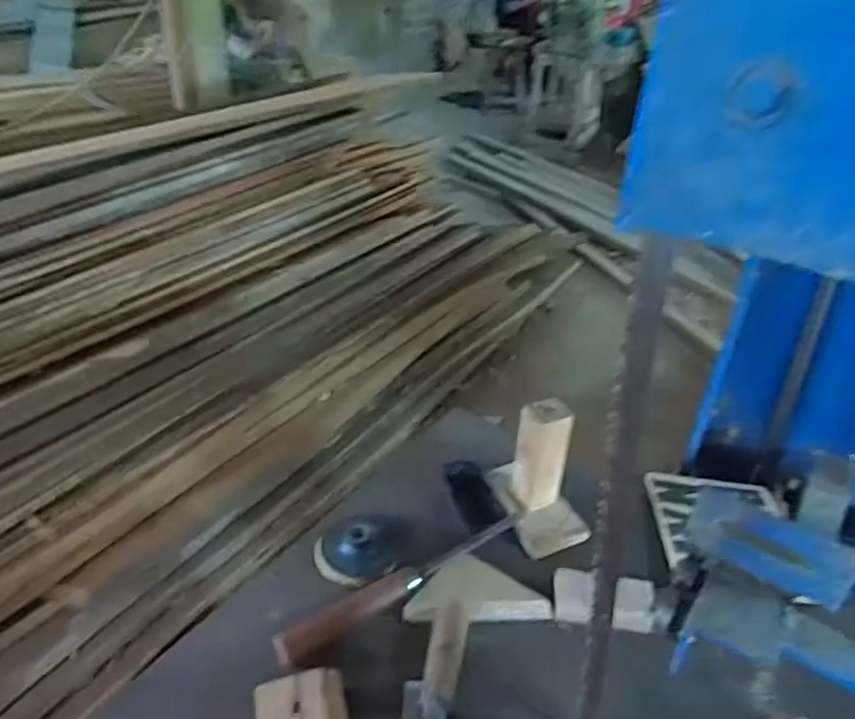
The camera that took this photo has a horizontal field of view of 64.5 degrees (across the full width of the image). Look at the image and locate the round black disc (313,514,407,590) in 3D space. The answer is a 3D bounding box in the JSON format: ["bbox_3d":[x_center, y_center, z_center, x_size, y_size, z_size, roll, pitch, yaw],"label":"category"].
[{"bbox_3d":[-0.076,0.202,0.747,0.093,0.025,0.084,-14,37,-22],"label":"round black disc"}]

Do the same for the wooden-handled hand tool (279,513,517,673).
[{"bbox_3d":[-0.021,0.228,0.694,0.285,0.022,0.032,-21,40,-30],"label":"wooden-handled hand tool"}]

